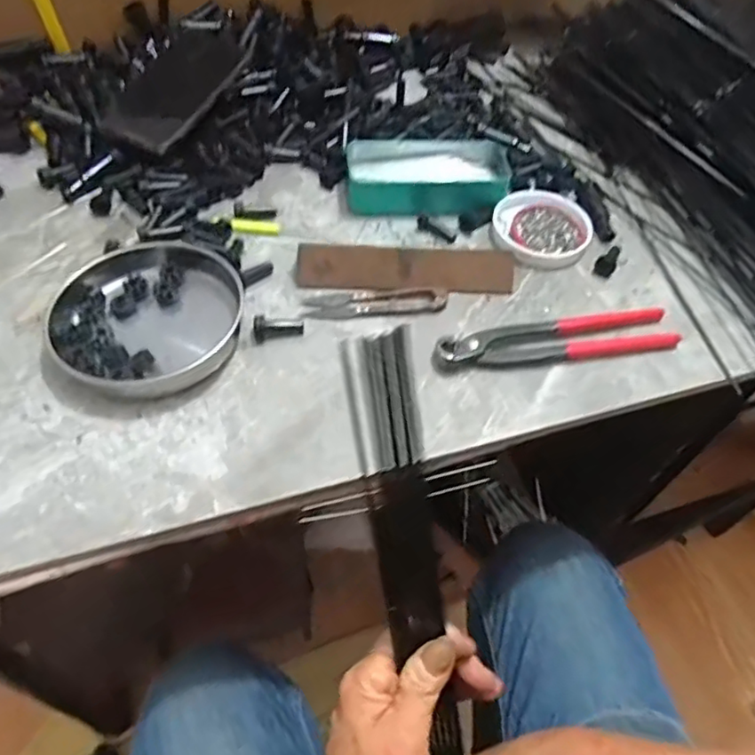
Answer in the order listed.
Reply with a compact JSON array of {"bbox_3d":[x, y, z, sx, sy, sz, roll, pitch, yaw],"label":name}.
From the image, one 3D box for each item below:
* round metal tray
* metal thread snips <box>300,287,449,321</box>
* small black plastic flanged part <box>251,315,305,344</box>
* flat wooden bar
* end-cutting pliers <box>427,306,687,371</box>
[{"bbox_3d":[-0.174,-0.049,0.465,0.134,0.020,0.147,2,52,-3],"label":"round metal tray"},{"bbox_3d":[-0.001,-0.062,0.494,0.113,0.008,0.025,-6,53,-9],"label":"metal thread snips"},{"bbox_3d":[-0.076,-0.039,0.469,0.038,0.015,0.014,-9,53,-11],"label":"small black plastic flanged part"},{"bbox_3d":[0.024,-0.090,0.507,0.179,0.035,0.009,1,12,-2],"label":"flat wooden bar"},{"bbox_3d":[0.142,-0.030,0.475,0.201,0.017,0.038,-9,53,-11],"label":"end-cutting pliers"}]

